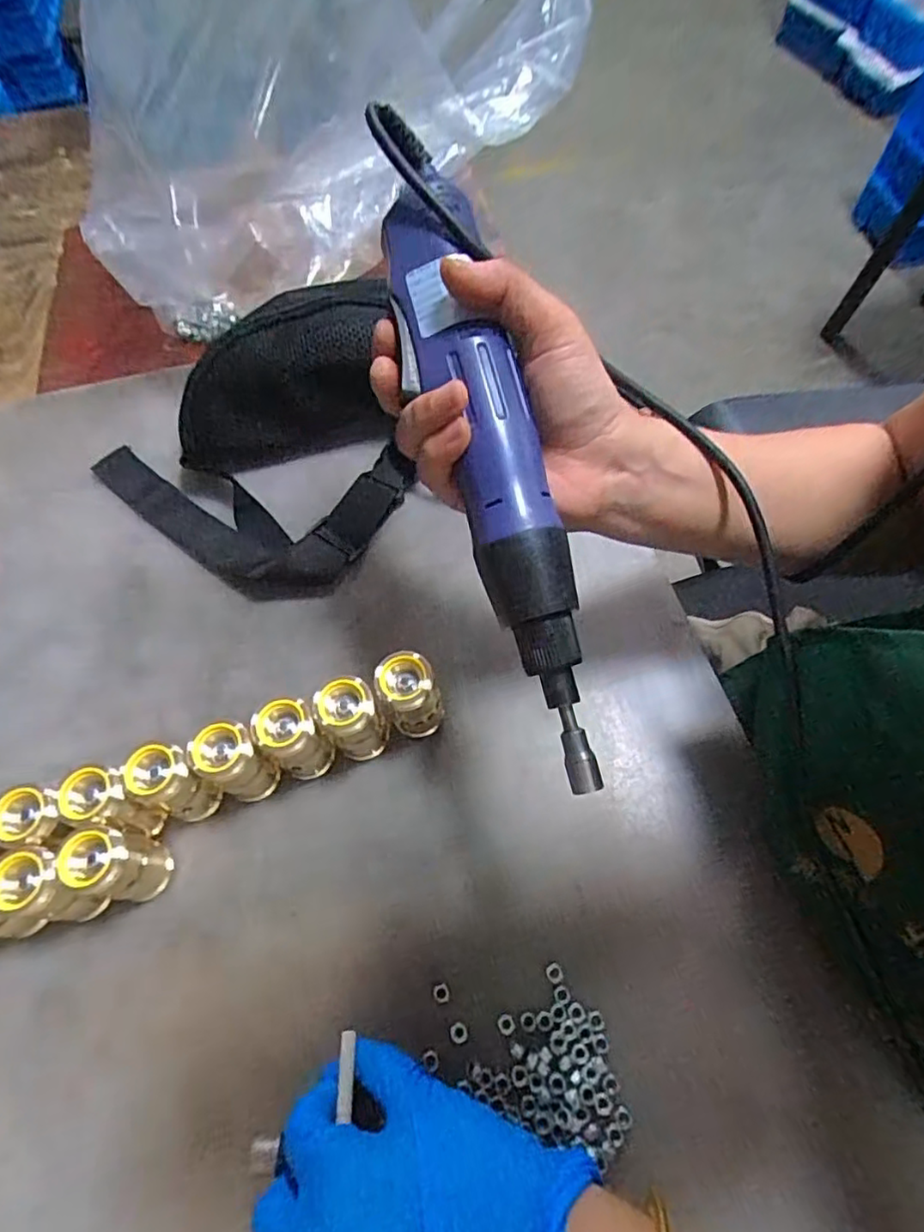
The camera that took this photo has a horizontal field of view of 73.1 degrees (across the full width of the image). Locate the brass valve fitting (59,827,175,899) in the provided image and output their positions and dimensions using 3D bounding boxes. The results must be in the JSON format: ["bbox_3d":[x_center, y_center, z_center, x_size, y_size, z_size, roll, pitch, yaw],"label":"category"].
[{"bbox_3d":[-0.177,0.130,0.325,0.026,0.066,0.027,8,62,6],"label":"brass valve fitting"}]

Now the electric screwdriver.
[{"bbox_3d":[0.011,-0.074,0.253,0.038,0.030,0.285,-16,87,-7],"label":"electric screwdriver"}]

